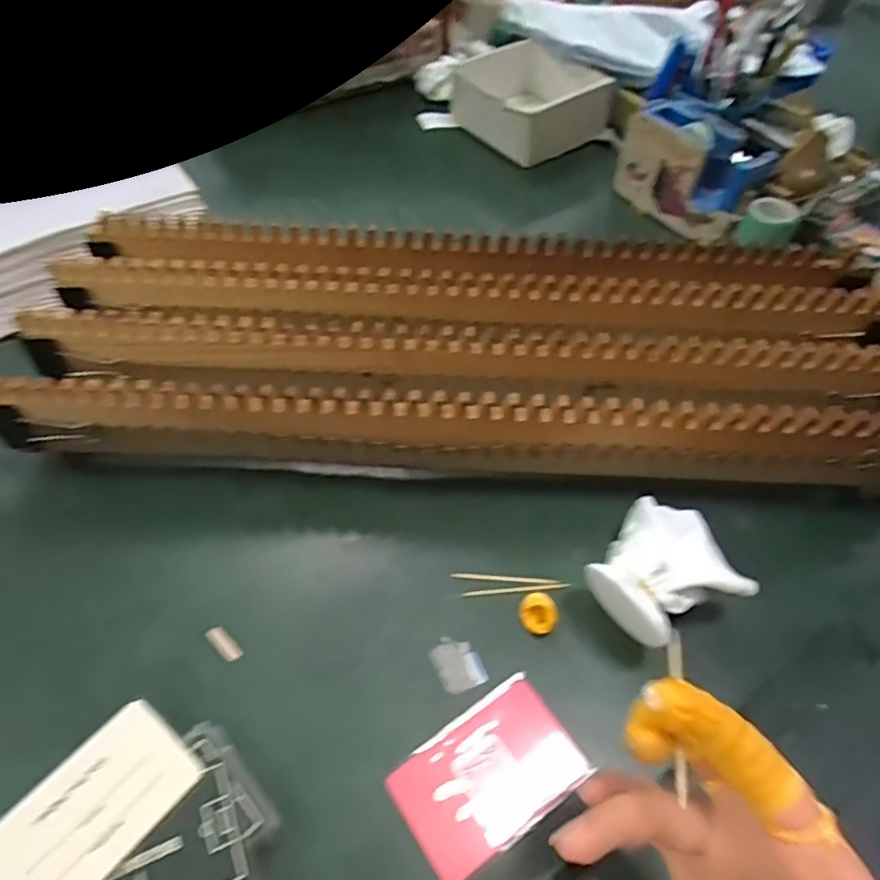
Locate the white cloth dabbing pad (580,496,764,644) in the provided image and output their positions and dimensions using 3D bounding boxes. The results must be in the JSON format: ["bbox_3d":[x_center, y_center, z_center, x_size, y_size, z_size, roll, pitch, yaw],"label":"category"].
[{"bbox_3d":[0.119,0.073,0.349,0.078,0.048,0.072,-20,56,-18],"label":"white cloth dabbing pad"}]

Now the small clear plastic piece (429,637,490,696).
[{"bbox_3d":[0.010,0.121,0.338,0.024,0.004,0.029,-20,56,-18],"label":"small clear plastic piece"}]

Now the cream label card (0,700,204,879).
[{"bbox_3d":[-0.154,0.163,0.273,0.054,0.004,0.086,31,55,23],"label":"cream label card"}]

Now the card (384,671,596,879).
[{"bbox_3d":[0.024,0.162,0.304,0.088,0.004,0.058,-28,58,-23],"label":"card"}]

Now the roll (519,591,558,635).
[{"bbox_3d":[0.055,0.097,0.349,0.021,0.014,0.018,24,54,15],"label":"roll"}]

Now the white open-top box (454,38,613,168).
[{"bbox_3d":[0.097,-0.374,0.693,0.131,0.068,0.147,-32,59,-24],"label":"white open-top box"}]

